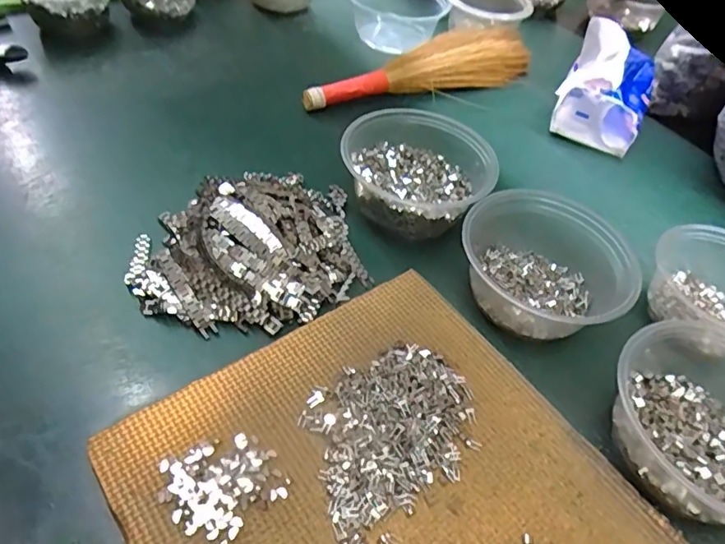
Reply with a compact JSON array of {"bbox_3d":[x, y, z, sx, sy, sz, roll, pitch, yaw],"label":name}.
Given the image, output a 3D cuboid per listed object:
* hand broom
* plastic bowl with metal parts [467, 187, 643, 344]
[{"bbox_3d":[0.075,-0.247,0.642,0.322,0.048,0.053,-18,54,-20],"label":"hand broom"},{"bbox_3d":[0.149,-0.004,0.430,0.118,0.070,0.132,-29,59,-27],"label":"plastic bowl with metal parts"}]

